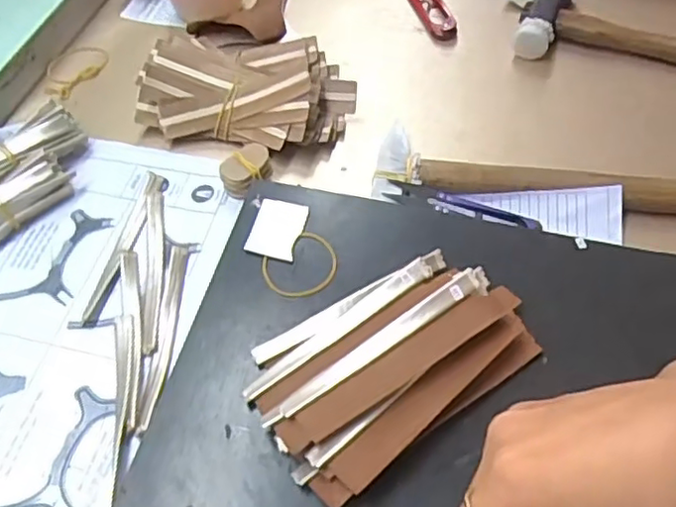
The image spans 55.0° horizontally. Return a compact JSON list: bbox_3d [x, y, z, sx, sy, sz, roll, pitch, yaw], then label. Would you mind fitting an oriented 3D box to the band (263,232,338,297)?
[{"bbox_3d":[-0.021,0.008,0.389,0.044,0.004,0.039,-34,59,-10],"label":"band"}]

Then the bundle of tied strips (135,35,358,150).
[{"bbox_3d":[-0.066,-0.124,0.485,0.154,0.043,0.088,11,56,9],"label":"bundle of tied strips"}]

